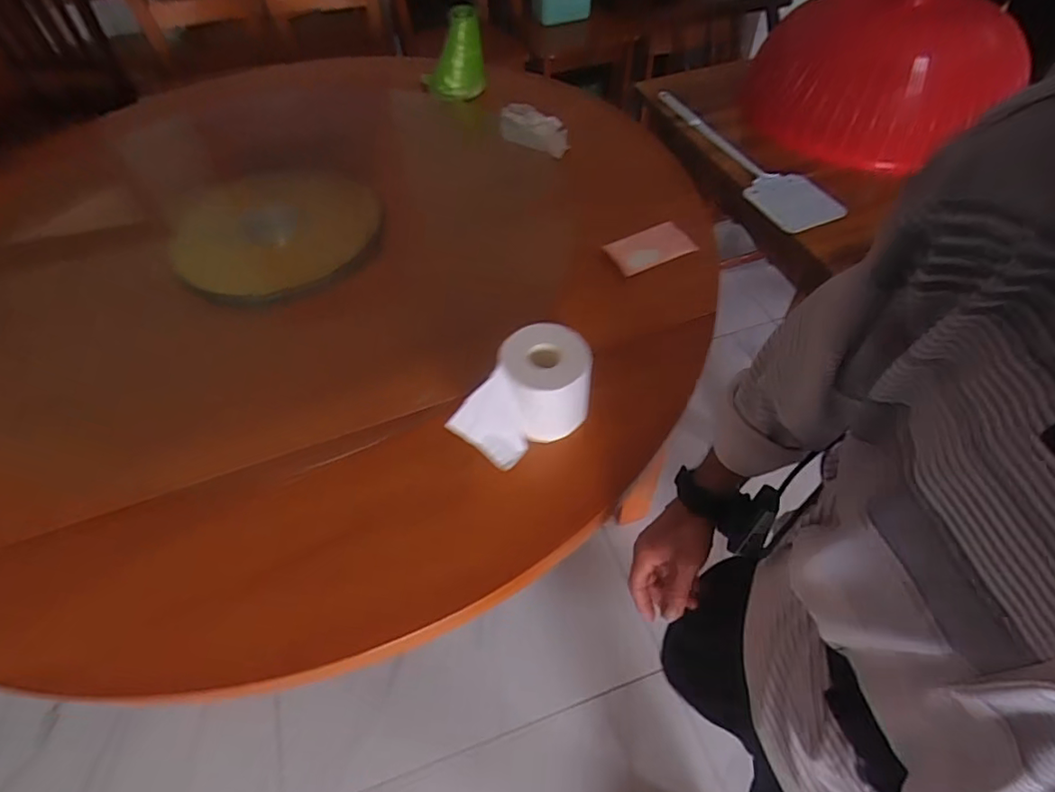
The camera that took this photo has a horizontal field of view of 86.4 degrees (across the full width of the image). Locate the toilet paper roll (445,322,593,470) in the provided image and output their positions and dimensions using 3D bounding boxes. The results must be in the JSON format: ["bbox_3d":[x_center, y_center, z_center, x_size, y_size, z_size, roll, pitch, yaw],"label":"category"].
[{"bbox_3d":[0.004,0.005,0.665,0.103,0.108,0.160,33,60,23],"label":"toilet paper roll"}]

